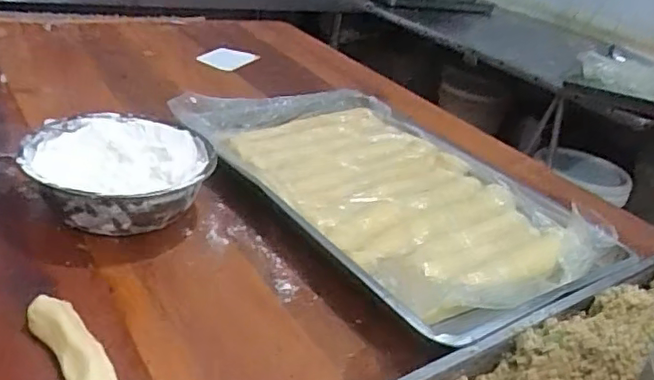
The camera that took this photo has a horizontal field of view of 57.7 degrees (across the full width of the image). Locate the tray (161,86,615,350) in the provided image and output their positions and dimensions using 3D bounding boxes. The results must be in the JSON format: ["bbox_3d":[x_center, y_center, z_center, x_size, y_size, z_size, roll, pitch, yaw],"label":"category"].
[{"bbox_3d":[0.086,-0.007,0.845,0.362,0.062,0.584,-12,33,-32],"label":"tray"}]

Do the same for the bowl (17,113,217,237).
[{"bbox_3d":[-0.256,-0.014,0.738,0.219,0.082,0.214,7,28,-7],"label":"bowl"}]

